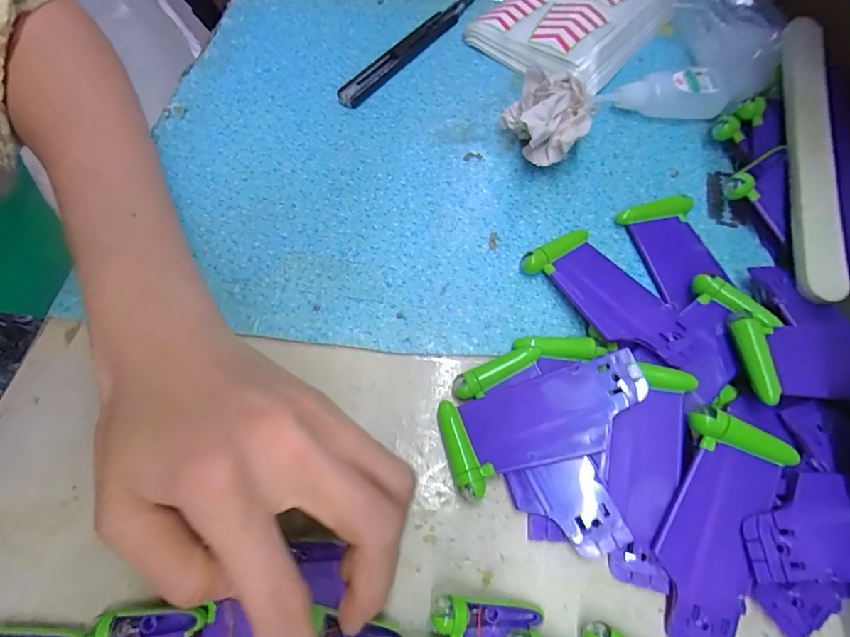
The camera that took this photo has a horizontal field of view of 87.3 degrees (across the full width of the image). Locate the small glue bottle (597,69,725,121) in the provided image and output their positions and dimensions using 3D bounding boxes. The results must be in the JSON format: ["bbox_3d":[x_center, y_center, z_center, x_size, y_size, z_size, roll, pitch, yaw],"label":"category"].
[{"bbox_3d":[0.153,-0.147,0.292,0.078,0.023,0.022,4,63,2],"label":"small glue bottle"}]

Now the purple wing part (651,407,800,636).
[{"bbox_3d":[0.118,0.085,0.178,0.040,0.007,0.090,20,79,10],"label":"purple wing part"}]

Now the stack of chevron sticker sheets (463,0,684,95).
[{"bbox_3d":[0.147,-0.264,0.345,0.101,0.030,0.249,38,69,17],"label":"stack of chevron sticker sheets"}]

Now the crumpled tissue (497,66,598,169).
[{"bbox_3d":[0.076,-0.117,0.263,0.047,0.048,0.044,-10,64,-5],"label":"crumpled tissue"}]

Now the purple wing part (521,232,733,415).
[{"bbox_3d":[0.101,-0.005,0.223,0.044,0.011,0.106,-32,61,-19],"label":"purple wing part"}]

